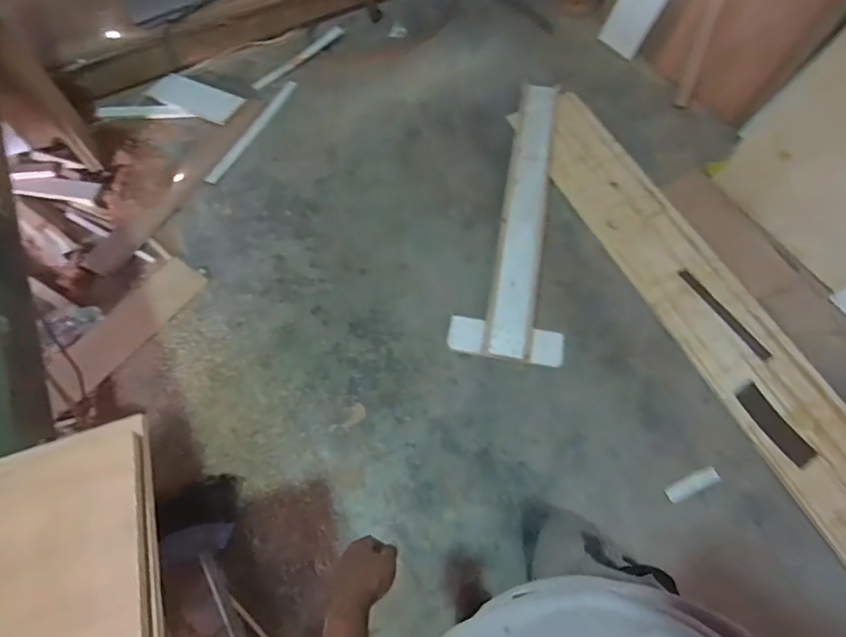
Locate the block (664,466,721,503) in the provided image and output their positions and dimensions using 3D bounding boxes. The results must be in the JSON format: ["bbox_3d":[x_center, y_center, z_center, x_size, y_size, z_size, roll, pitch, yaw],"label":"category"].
[{"bbox_3d":[0.748,0.460,1.381,0.156,0.012,0.047,-22,67,-8],"label":"block"}]

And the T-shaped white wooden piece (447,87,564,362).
[{"bbox_3d":[0.332,-0.361,1.671,0.323,0.089,1.028,9,66,5],"label":"T-shaped white wooden piece"}]

